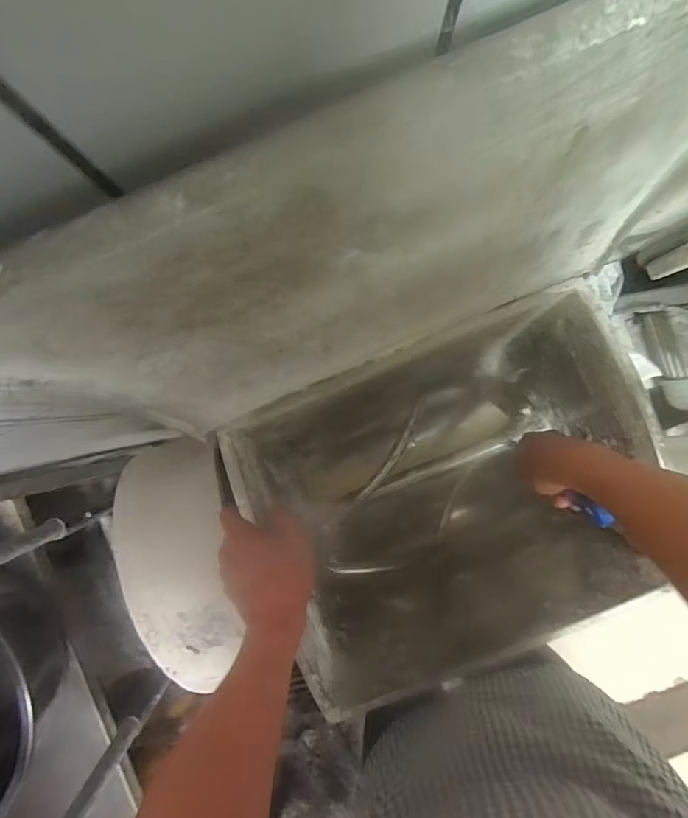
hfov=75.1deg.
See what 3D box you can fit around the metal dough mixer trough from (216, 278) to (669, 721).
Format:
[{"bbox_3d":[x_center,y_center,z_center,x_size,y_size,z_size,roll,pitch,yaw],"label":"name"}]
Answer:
[{"bbox_3d":[0.115,0.091,0.594,0.390,0.355,0.322,-22,91,1],"label":"metal dough mixer trough"}]

